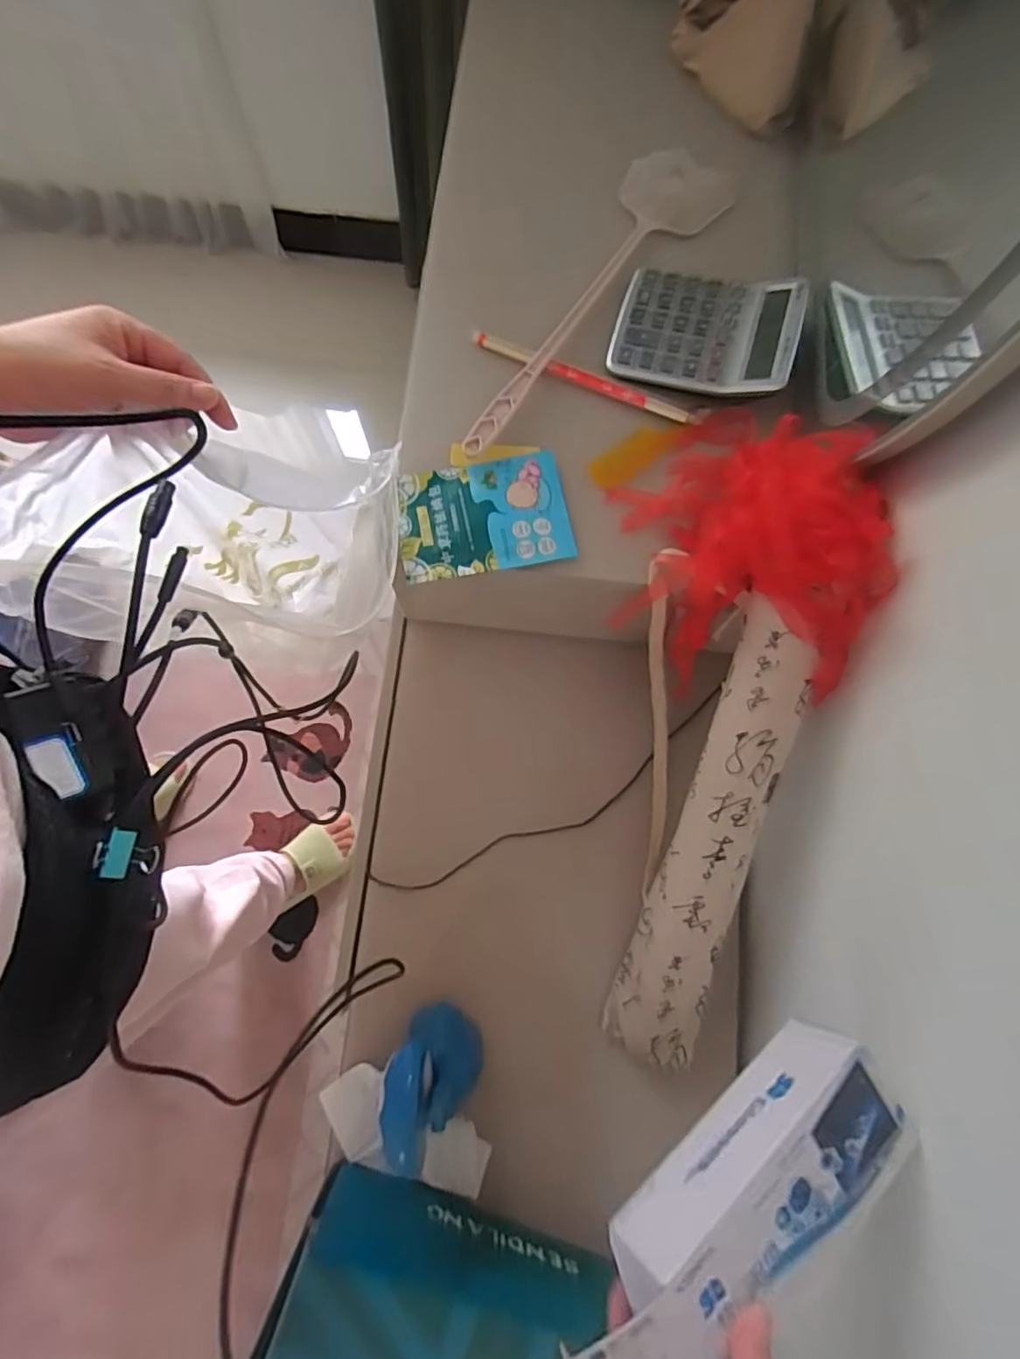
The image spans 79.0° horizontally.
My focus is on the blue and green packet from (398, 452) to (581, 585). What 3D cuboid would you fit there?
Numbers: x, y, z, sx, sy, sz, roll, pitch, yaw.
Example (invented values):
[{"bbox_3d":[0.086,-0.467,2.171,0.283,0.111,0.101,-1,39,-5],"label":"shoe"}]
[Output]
[{"bbox_3d":[-0.025,-0.148,0.562,0.149,0.012,0.106,-10,77,-2],"label":"blue and green packet"}]

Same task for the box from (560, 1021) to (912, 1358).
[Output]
[{"bbox_3d":[0.137,0.318,0.366,0.234,0.056,0.074,-29,78,-26],"label":"box"}]

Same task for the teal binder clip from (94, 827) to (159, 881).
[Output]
[{"bbox_3d":[-0.209,0.097,0.334,0.028,0.022,0.027,14,78,4],"label":"teal binder clip"}]

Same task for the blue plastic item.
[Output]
[{"bbox_3d":[-0.069,0.356,0.551,0.073,0.156,0.087,25,79,6],"label":"blue plastic item"}]

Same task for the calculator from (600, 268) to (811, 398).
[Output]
[{"bbox_3d":[0.187,-0.334,0.593,0.166,0.032,0.127,15,78,4],"label":"calculator"}]

